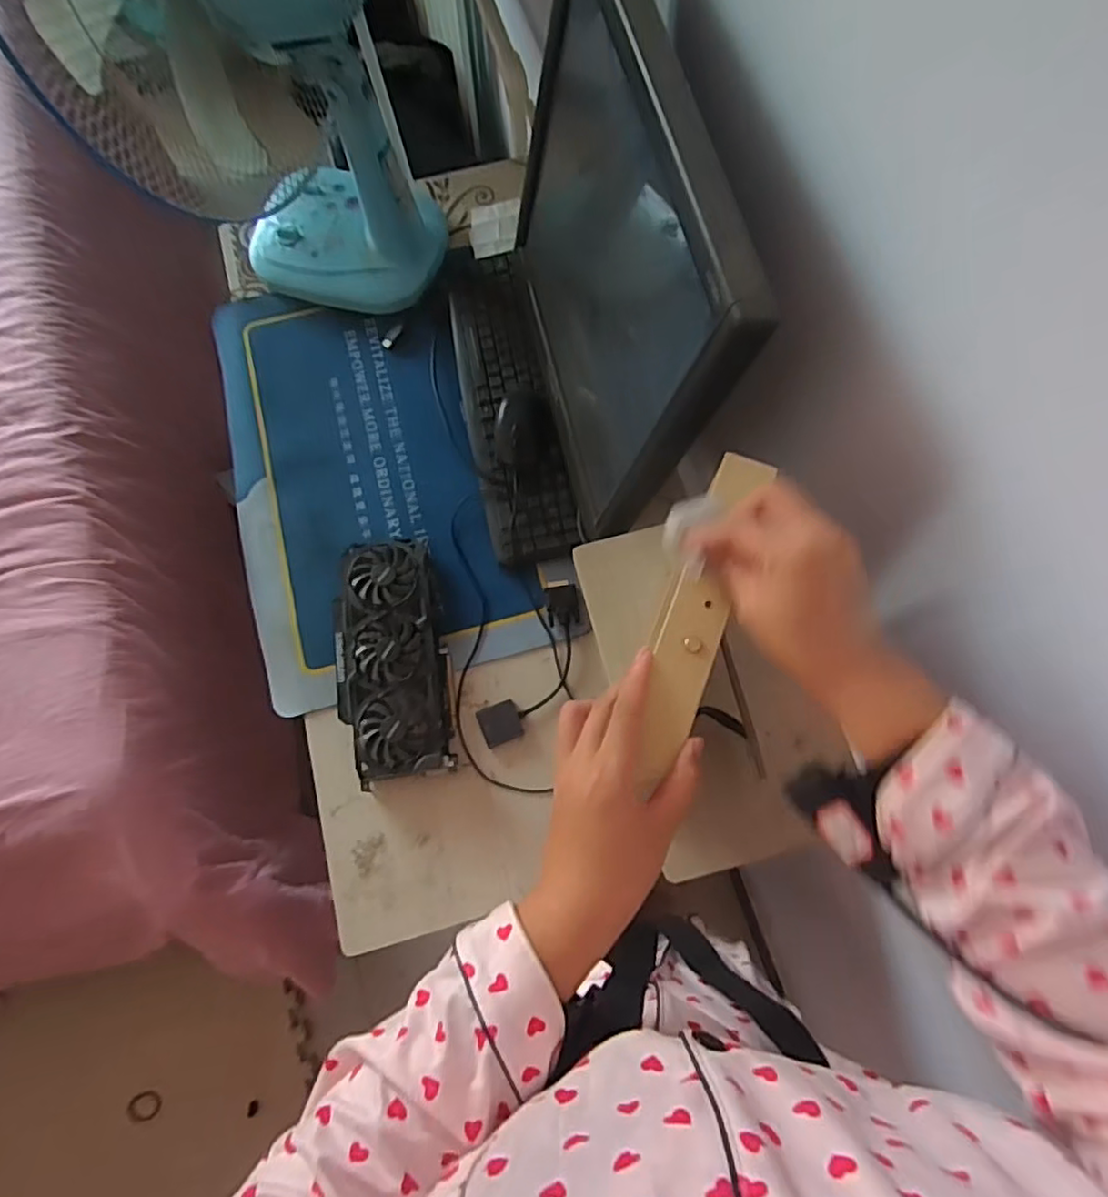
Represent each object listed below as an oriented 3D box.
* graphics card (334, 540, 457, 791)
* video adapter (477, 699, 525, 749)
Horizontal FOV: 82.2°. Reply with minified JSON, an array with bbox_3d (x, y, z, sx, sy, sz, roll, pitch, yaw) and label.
[{"bbox_3d":[-0.188,0.065,0.736,0.119,0.047,0.270,-12,76,-3],"label":"graphics card"},{"bbox_3d":[-0.060,0.142,0.726,0.045,0.014,0.044,-23,77,-6],"label":"video adapter"}]

